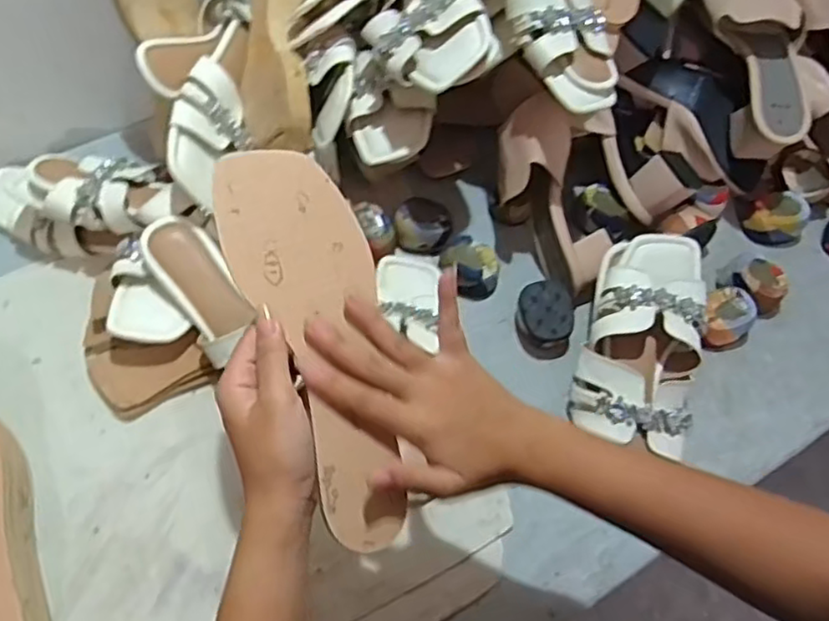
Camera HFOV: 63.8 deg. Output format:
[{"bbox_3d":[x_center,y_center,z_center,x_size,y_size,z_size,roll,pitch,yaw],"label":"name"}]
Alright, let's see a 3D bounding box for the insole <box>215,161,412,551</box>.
[{"bbox_3d":[-0.052,0.016,0.391,0.080,0.019,0.238,-16,81,-12],"label":"insole"}]

